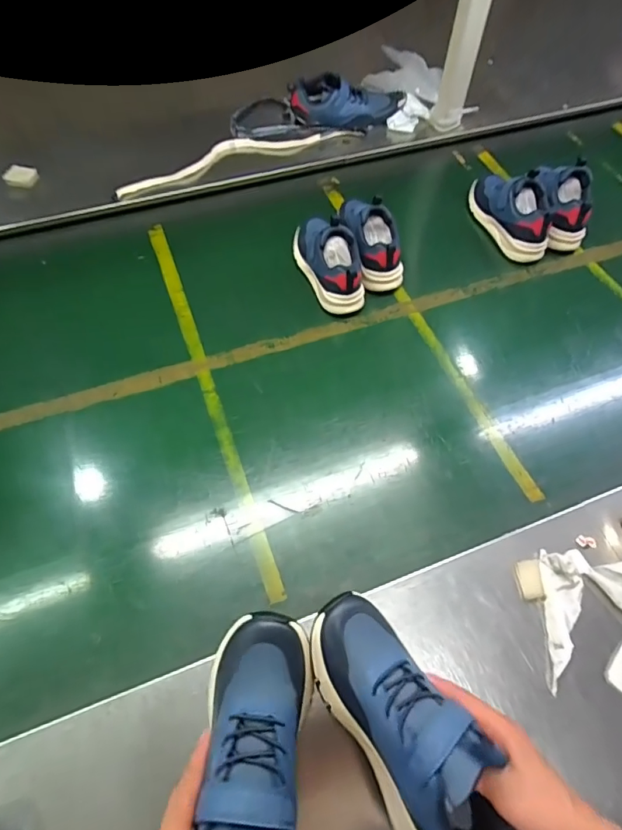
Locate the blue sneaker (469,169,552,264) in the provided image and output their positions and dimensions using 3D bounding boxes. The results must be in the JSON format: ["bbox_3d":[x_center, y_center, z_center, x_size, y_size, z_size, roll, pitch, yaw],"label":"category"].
[{"bbox_3d":[0.350,-0.367,0.814,0.070,0.106,0.203,-19,61,-12],"label":"blue sneaker"}]

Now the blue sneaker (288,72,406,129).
[{"bbox_3d":[0.080,-0.625,0.929,0.231,0.073,0.078,-5,61,-5],"label":"blue sneaker"}]

